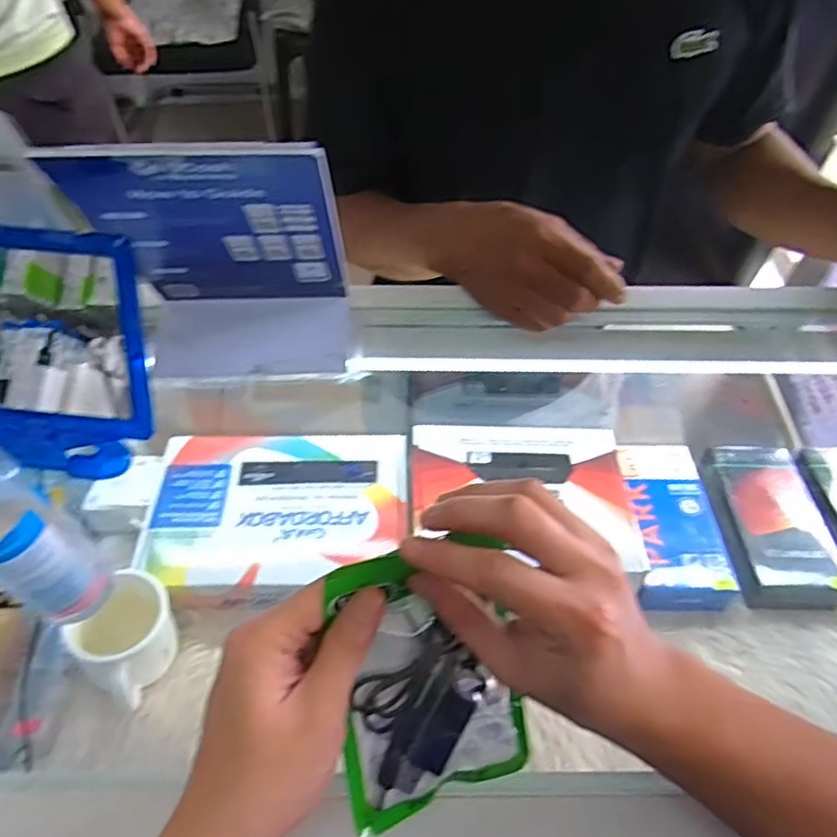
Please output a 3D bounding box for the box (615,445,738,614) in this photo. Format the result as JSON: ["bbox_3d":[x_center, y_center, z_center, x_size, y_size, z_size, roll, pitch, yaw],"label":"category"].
[{"bbox_3d":[0.269,0.106,0.690,0.097,0.037,0.199,1,56,0],"label":"box"}]

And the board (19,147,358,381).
[{"bbox_3d":[-0.134,-0.124,0.453,0.152,0.204,0.108,-5,56,-4],"label":"board"}]

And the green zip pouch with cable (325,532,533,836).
[{"bbox_3d":[0.003,0.127,0.325,0.094,0.016,0.129,-13,94,-21],"label":"green zip pouch with cable"}]

